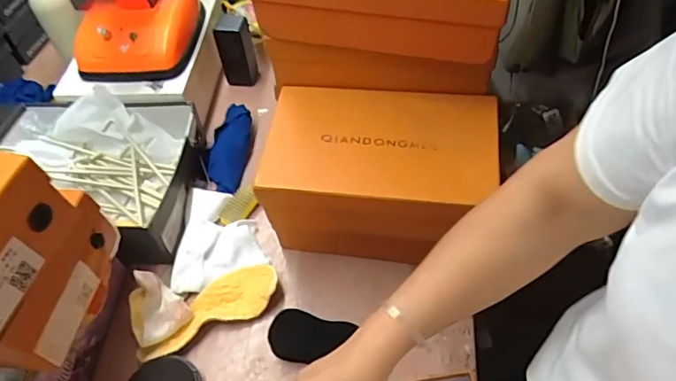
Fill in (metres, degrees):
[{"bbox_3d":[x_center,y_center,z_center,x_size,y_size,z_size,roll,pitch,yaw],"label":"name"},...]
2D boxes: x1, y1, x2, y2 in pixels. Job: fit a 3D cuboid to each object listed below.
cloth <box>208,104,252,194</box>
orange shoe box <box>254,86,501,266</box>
[{"bbox_3d":[-0.187,-0.068,0.851,0.057,0.038,0.163,4,67,7],"label":"cloth"},{"bbox_3d":[0.056,-0.014,0.674,0.272,0.176,0.165,6,53,8],"label":"orange shoe box"}]

